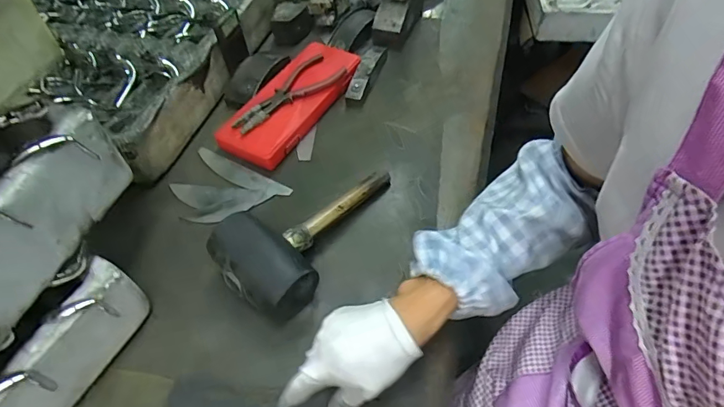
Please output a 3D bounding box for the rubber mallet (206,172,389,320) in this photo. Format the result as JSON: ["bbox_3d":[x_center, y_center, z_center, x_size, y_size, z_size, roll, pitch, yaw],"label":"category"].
[{"bbox_3d":[-0.061,0.016,0.497,0.118,0.074,0.233,28,61,22],"label":"rubber mallet"}]

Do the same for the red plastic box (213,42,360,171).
[{"bbox_3d":[-0.103,-0.162,0.660,0.112,0.034,0.259,21,56,18],"label":"red plastic box"}]

